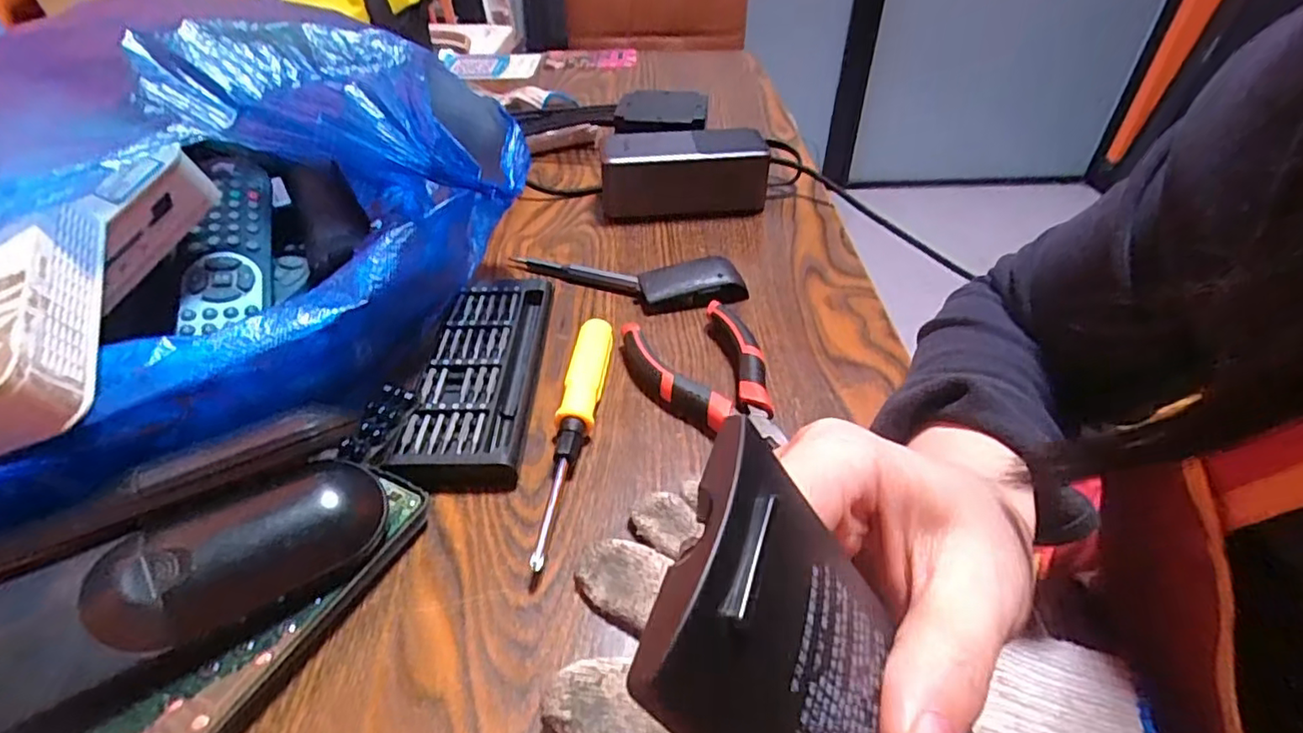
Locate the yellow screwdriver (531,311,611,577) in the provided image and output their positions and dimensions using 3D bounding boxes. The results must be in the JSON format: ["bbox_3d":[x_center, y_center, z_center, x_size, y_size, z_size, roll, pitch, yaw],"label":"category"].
[{"bbox_3d":[-0.038,0.029,0.319,0.019,0.019,0.152,3,42,4],"label":"yellow screwdriver"}]

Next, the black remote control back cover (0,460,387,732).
[{"bbox_3d":[-0.194,0.093,0.214,0.201,0.033,0.051,-23,51,-32],"label":"black remote control back cover"}]

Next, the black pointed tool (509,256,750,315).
[{"bbox_3d":[-0.016,-0.061,0.421,0.157,0.019,0.048,6,43,8],"label":"black pointed tool"}]

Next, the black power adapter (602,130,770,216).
[{"bbox_3d":[0.027,-0.159,0.504,0.133,0.054,0.056,1,43,-10],"label":"black power adapter"}]

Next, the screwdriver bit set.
[{"bbox_3d":[-0.095,0.002,0.348,0.060,0.014,0.151,-1,42,1],"label":"screwdriver bit set"}]

